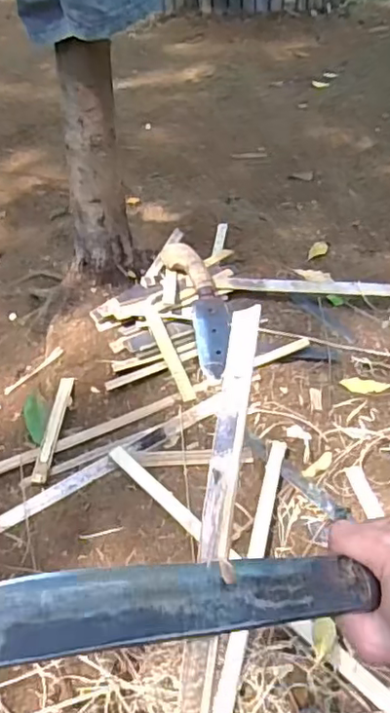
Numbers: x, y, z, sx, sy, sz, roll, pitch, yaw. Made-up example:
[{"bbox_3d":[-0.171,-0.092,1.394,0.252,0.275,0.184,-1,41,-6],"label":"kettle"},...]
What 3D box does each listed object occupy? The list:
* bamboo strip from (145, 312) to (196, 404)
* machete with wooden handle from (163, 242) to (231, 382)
[{"bbox_3d":[-0.048,-0.005,1.181,0.026,0.008,0.222,-21,57,-8],"label":"bamboo strip"},{"bbox_3d":[0.016,-0.106,1.253,0.098,0.027,0.360,-10,56,-9],"label":"machete with wooden handle"}]

